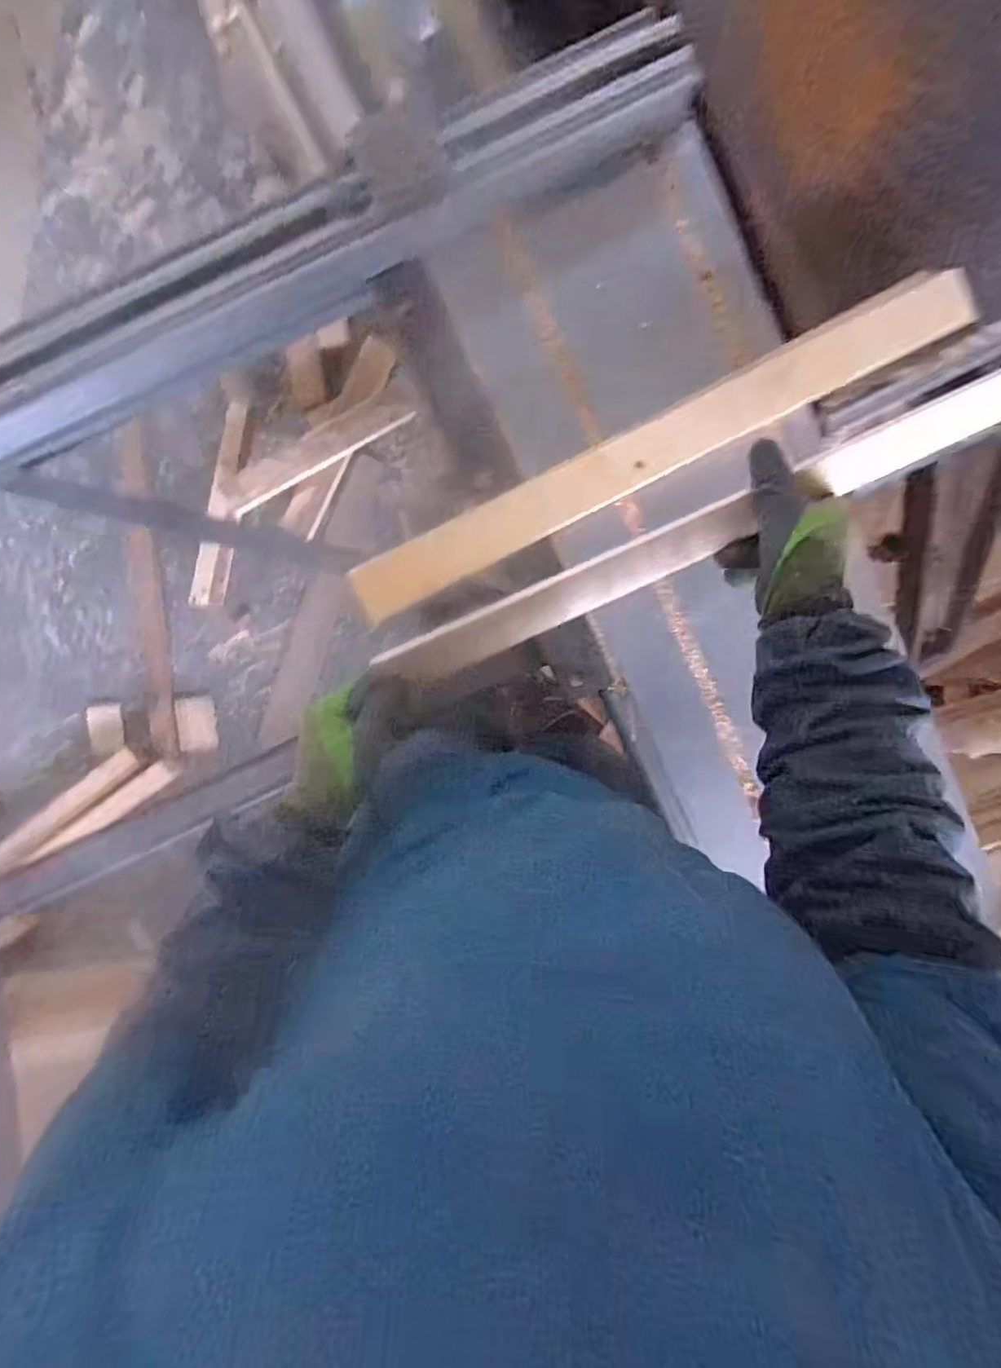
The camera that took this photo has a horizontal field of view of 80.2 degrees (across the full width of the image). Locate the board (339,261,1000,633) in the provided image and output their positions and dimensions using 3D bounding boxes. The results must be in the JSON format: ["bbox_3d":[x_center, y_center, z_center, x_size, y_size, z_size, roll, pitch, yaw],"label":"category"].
[{"bbox_3d":[0.168,-0.246,0.611,0.683,0.022,0.070,-28,84,0],"label":"board"}]

